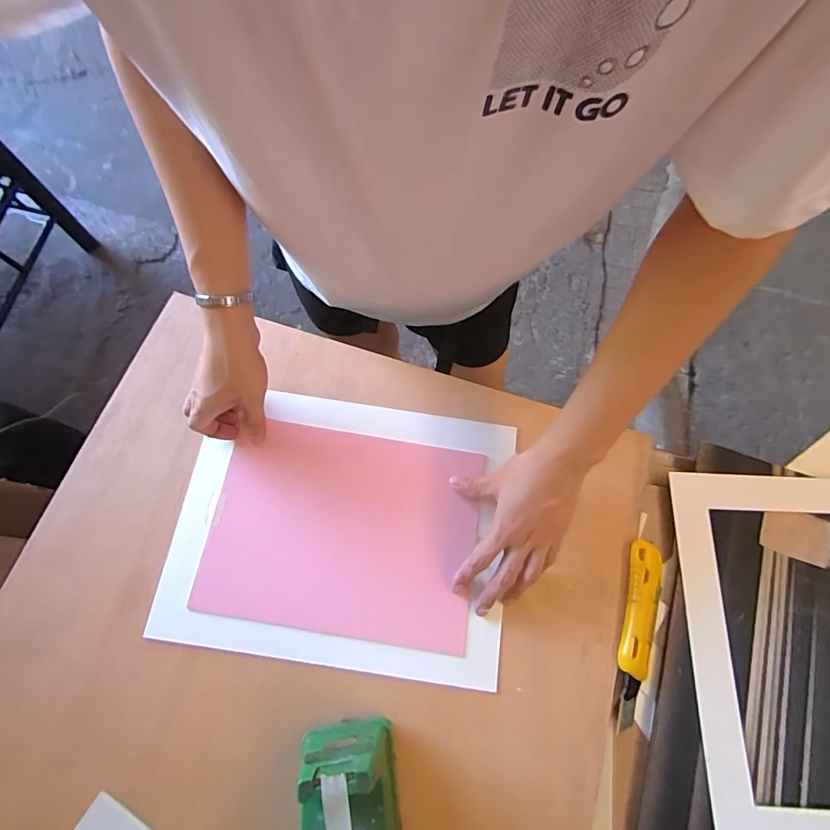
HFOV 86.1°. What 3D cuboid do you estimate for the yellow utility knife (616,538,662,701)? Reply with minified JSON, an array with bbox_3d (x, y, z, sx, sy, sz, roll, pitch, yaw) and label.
[{"bbox_3d":[0.224,0.201,0.442,0.030,0.012,0.146,15,73,3],"label":"yellow utility knife"}]

